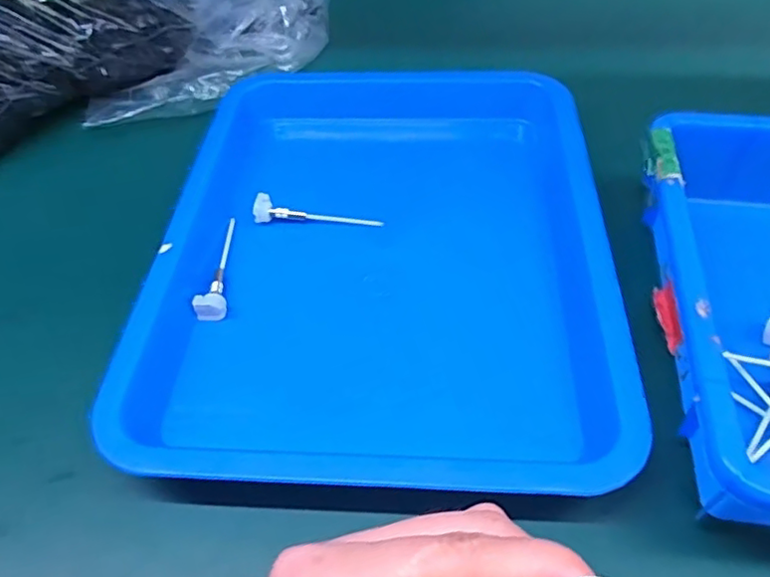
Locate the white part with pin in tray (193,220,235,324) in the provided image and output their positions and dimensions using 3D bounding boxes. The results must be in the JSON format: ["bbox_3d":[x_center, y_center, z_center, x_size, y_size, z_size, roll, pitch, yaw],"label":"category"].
[{"bbox_3d":[-0.105,-0.014,0.375,0.017,0.013,0.080,-6,51,0],"label":"white part with pin in tray"}]

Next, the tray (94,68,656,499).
[{"bbox_3d":[-0.003,-0.031,0.374,0.261,0.032,0.318,0,51,4],"label":"tray"}]

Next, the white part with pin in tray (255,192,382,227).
[{"bbox_3d":[-0.046,-0.053,0.405,0.086,0.013,0.019,0,51,4],"label":"white part with pin in tray"}]

